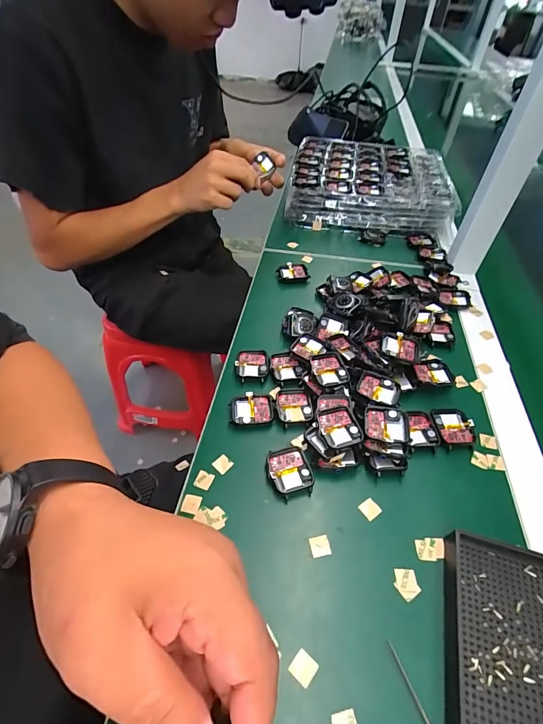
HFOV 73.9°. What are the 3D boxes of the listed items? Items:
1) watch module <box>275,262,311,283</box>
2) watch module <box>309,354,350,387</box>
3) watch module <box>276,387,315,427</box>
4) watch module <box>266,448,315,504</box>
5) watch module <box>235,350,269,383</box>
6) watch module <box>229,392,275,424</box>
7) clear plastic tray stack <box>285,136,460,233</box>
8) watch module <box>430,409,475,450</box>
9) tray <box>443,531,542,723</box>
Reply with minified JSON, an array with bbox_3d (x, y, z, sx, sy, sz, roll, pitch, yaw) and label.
[{"bbox_3d":[0.033,-0.136,0.554,0.047,0.015,0.035,-4,48,-7],"label":"watch module"},{"bbox_3d":[0.064,0.010,0.396,0.039,0.011,0.039,-10,49,-12],"label":"watch module"},{"bbox_3d":[0.025,0.047,0.385,0.037,0.011,0.041,-5,48,-7],"label":"watch module"},{"bbox_3d":[0.016,0.103,0.337,0.039,0.012,0.046,-9,49,-11],"label":"watch module"},{"bbox_3d":[-0.022,0.004,0.423,0.038,0.005,0.044,0,48,-3],"label":"watch module"},{"bbox_3d":[-0.020,0.050,0.382,0.046,0.008,0.036,1,48,-2],"label":"watch module"},{"bbox_3d":[0.187,-0.341,0.712,0.287,0.089,0.260,8,48,4],"label":"clear plastic tray stack"},{"bbox_3d":[0.187,0.067,0.372,0.037,0.011,0.043,1,48,-2],"label":"watch module"},{"bbox_3d":[0.170,0.200,0.245,0.094,0.029,0.134,13,48,8],"label":"tray"}]

